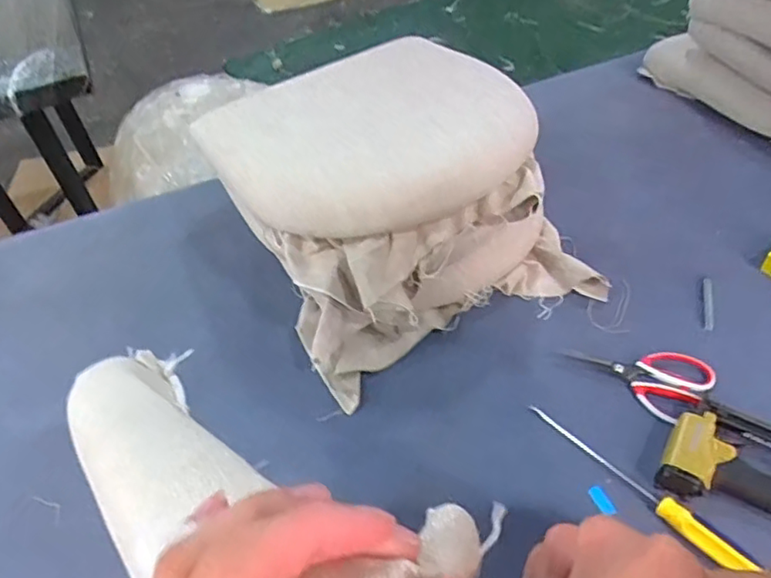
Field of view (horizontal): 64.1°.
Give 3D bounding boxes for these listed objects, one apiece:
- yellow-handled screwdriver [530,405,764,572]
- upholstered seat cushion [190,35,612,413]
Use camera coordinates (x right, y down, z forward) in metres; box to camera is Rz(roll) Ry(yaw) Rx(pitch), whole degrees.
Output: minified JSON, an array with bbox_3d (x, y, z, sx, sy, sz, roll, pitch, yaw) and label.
[{"bbox_3d":[0.284,0.218,0.710,0.028,0.030,0.280,-34,53,-22],"label":"yellow-handled screwdriver"},{"bbox_3d":[0.011,-0.158,0.937,0.442,0.253,0.510,-25,50,-15],"label":"upholstered seat cushion"}]

